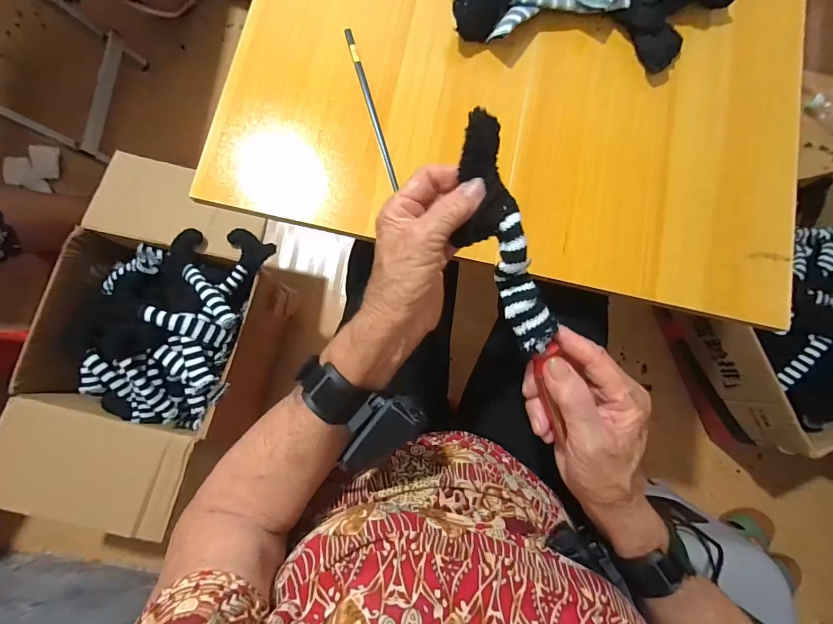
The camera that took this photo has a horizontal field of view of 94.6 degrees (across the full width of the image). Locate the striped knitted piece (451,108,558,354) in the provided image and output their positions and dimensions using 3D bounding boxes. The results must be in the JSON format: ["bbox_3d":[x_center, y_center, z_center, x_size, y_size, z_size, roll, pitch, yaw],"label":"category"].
[{"bbox_3d":[0.054,-0.050,0.263,0.043,0.027,0.161,-19,97,-6],"label":"striped knitted piece"}]

